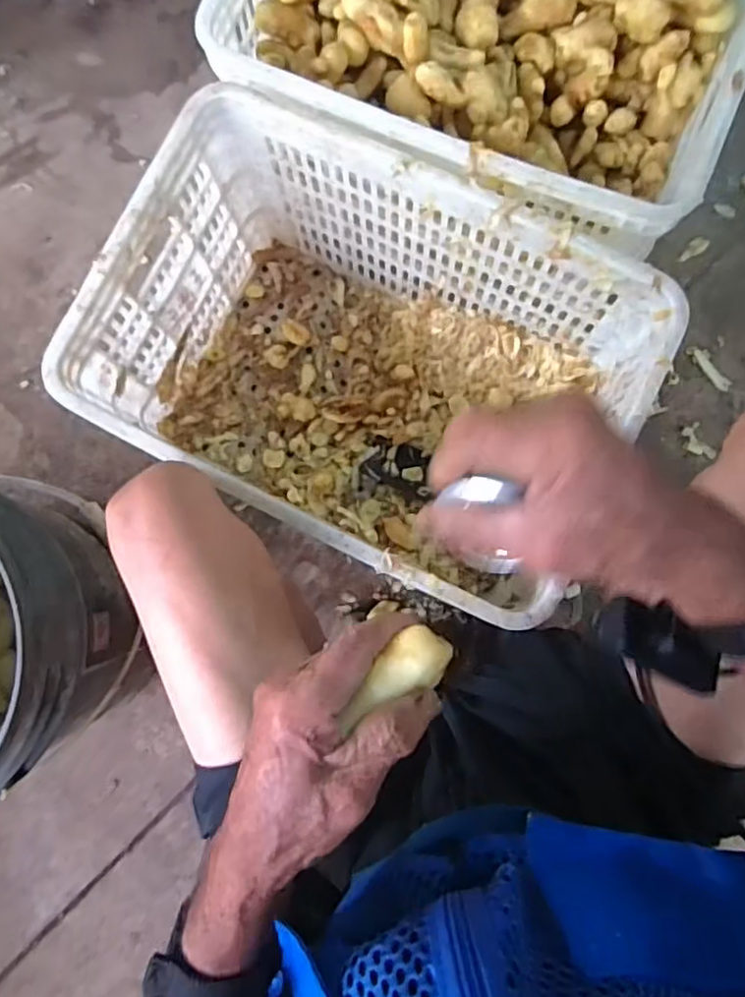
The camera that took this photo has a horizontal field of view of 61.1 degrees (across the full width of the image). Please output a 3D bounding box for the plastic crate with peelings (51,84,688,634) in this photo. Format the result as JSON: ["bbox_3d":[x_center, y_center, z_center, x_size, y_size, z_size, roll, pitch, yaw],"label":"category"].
[{"bbox_3d":[-0.004,-0.133,0.720,0.503,0.293,0.357,26,85,4],"label":"plastic crate with peelings"}]

